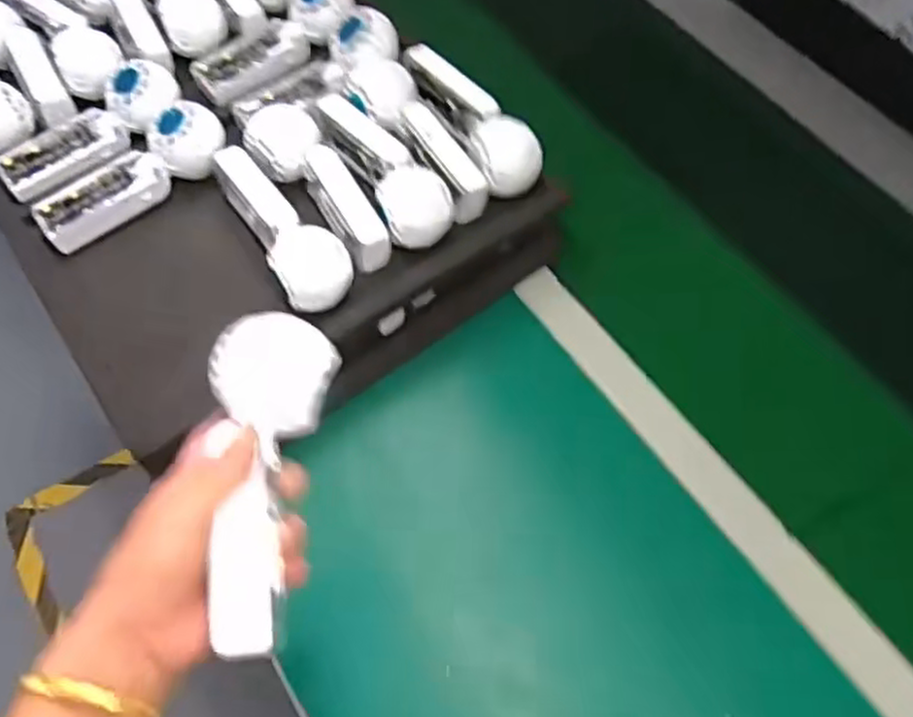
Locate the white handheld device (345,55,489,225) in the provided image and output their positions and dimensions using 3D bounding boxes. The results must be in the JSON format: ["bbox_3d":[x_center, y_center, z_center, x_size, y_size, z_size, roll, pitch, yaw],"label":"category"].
[{"bbox_3d":[-0.038,-0.195,0.660,0.055,0.047,0.172,-26,64,-17],"label":"white handheld device"}]

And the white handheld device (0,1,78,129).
[{"bbox_3d":[-0.418,-0.284,0.703,0.058,0.040,0.164,-38,67,-22],"label":"white handheld device"}]

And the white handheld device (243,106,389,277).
[{"bbox_3d":[-0.122,-0.148,0.637,0.058,0.033,0.180,-28,64,-18],"label":"white handheld device"}]

